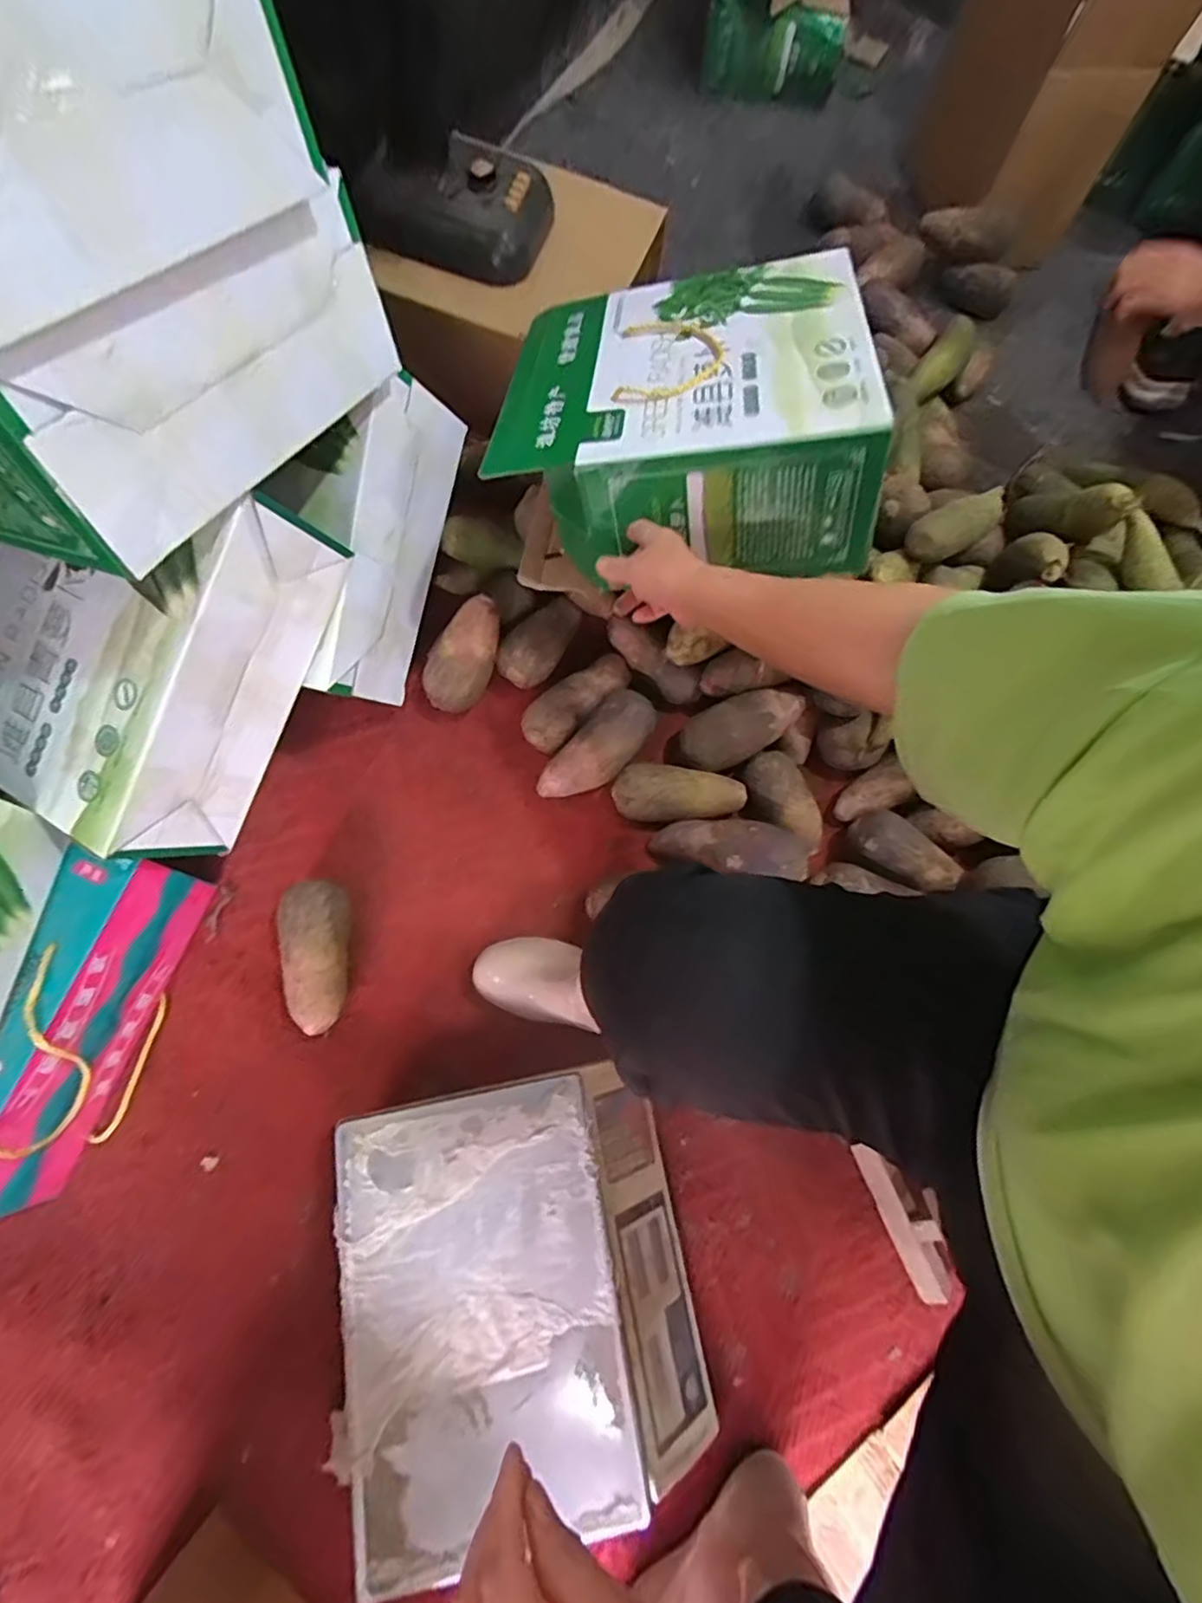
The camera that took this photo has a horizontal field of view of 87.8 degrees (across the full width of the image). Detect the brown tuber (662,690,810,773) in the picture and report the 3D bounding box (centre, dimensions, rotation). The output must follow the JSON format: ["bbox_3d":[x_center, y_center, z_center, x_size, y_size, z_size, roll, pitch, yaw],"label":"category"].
[{"bbox_3d":[0.167,-0.086,0.774,0.154,0.069,0.076,-29,75,-11],"label":"brown tuber"}]

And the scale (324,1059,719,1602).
[{"bbox_3d":[-0.070,0.437,0.582,0.291,0.110,0.323,-10,72,-6],"label":"scale"}]

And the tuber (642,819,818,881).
[{"bbox_3d":[0.150,0.055,0.741,0.185,0.054,0.063,6,71,14],"label":"tuber"}]

